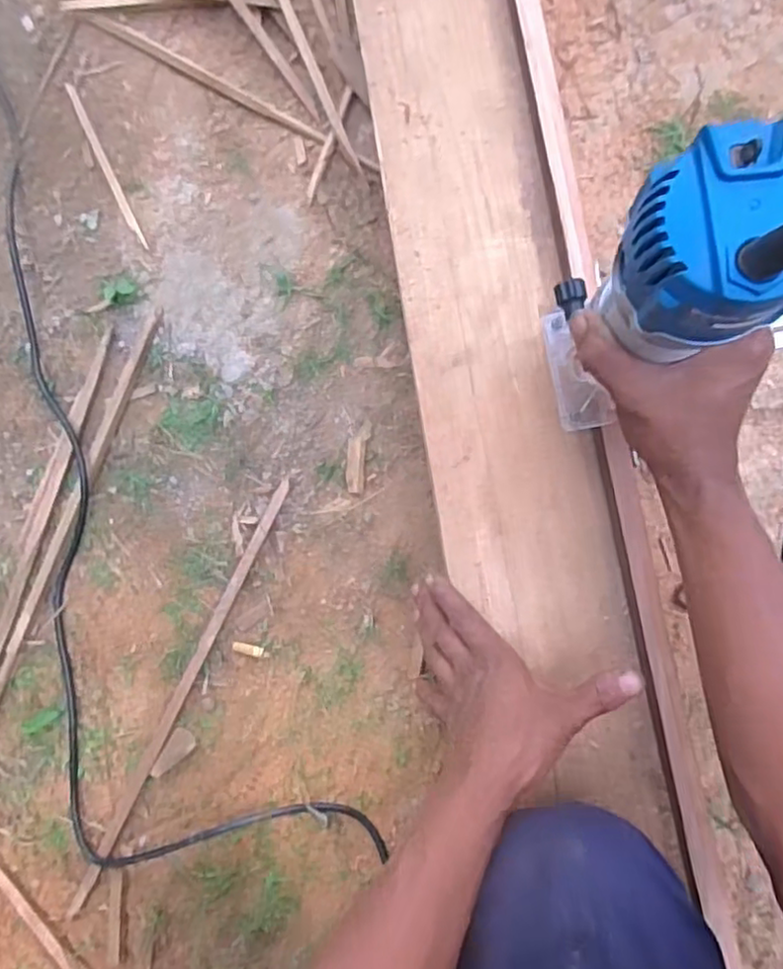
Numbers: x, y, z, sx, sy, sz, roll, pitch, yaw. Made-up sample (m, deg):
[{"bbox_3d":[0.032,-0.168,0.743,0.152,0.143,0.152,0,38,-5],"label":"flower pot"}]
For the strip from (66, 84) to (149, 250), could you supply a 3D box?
[{"bbox_3d":[-0.294,-0.327,0.675,0.011,0.004,0.196,-26,84,6],"label":"strip"}]

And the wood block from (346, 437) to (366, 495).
[{"bbox_3d":[-0.033,-0.018,0.613,0.017,0.004,0.052,3,88,8],"label":"wood block"}]

